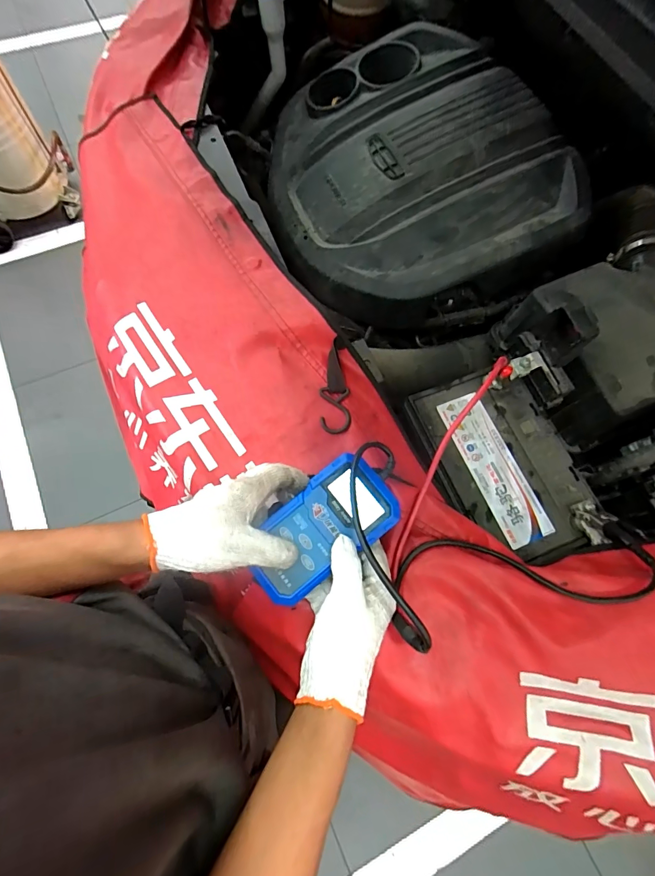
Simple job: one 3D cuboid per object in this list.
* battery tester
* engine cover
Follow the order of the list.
[{"bbox_3d":[-0.007,0.081,0.367,0.142,0.027,0.080,-34,75,-13],"label":"battery tester"},{"bbox_3d":[0.134,-0.491,0.725,0.472,0.144,0.598,-22,72,-10],"label":"engine cover"}]

